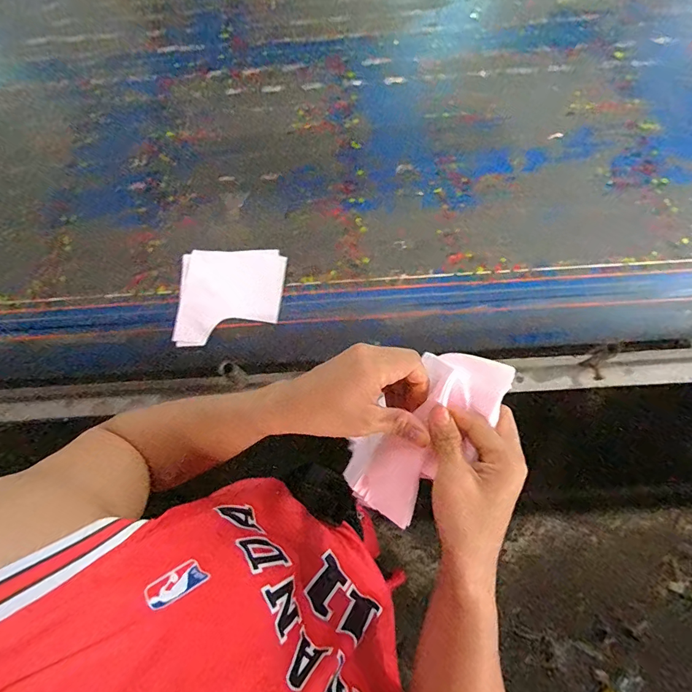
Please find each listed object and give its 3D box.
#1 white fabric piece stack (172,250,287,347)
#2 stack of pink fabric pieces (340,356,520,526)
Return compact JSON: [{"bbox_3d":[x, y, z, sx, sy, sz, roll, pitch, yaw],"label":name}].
[{"bbox_3d":[-0.179,-0.080,0.630,0.163,0.019,0.148,-2,73,1],"label":"white fabric piece stack"},{"bbox_3d":[0.068,0.083,0.365,0.079,0.044,0.185,42,105,16],"label":"stack of pink fabric pieces"}]

